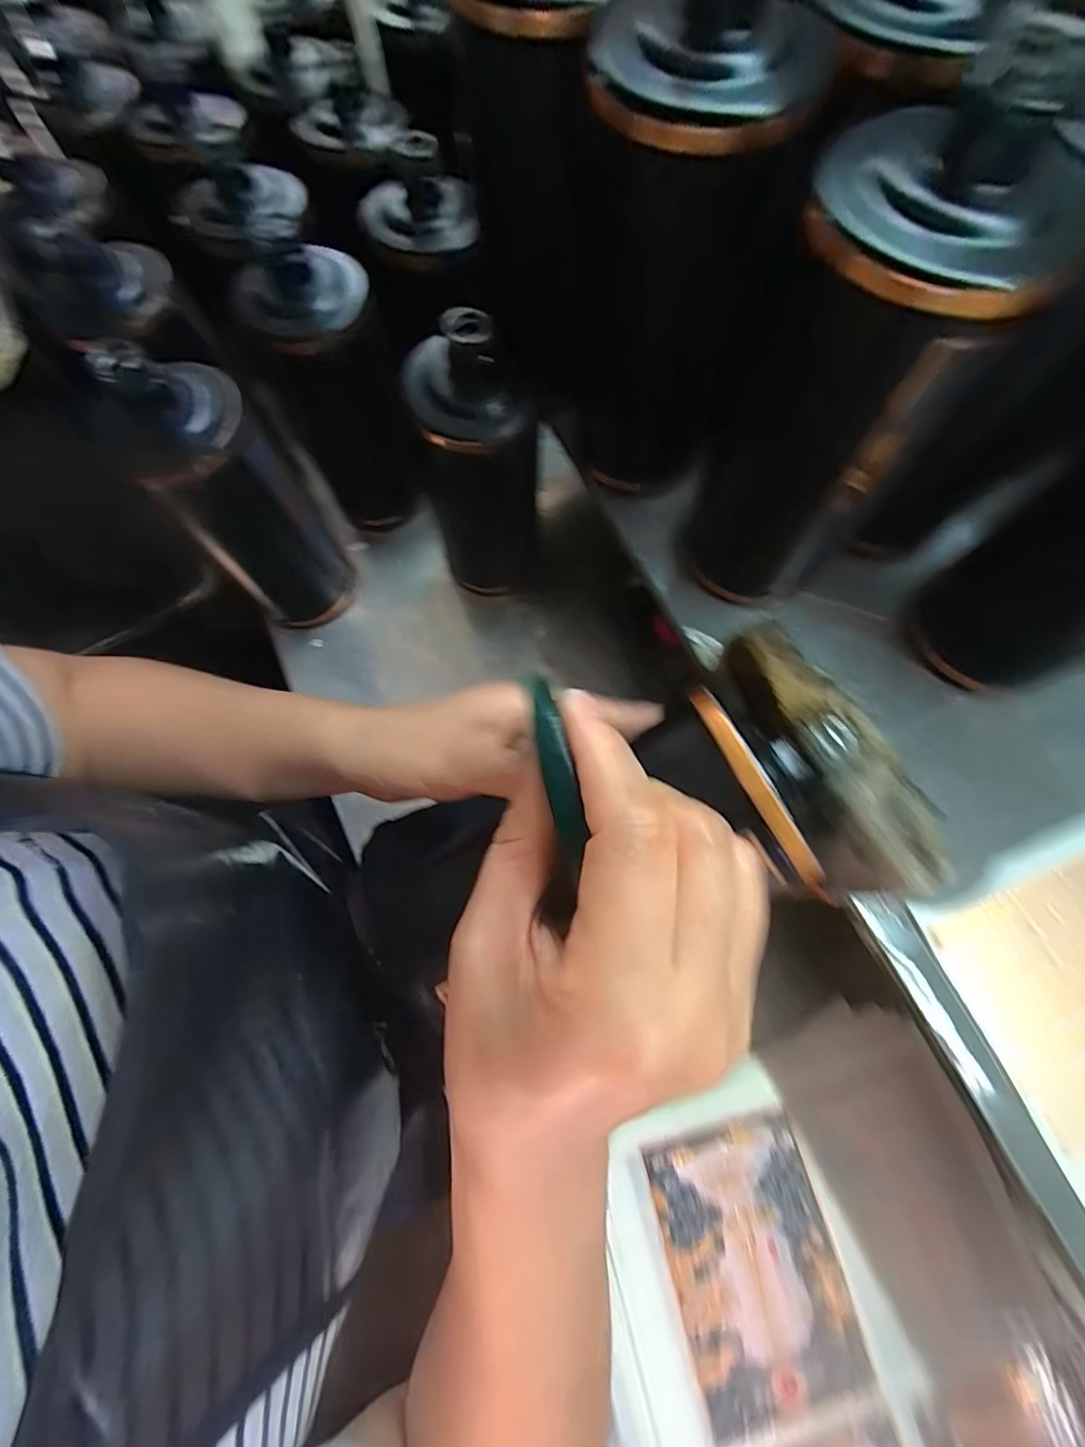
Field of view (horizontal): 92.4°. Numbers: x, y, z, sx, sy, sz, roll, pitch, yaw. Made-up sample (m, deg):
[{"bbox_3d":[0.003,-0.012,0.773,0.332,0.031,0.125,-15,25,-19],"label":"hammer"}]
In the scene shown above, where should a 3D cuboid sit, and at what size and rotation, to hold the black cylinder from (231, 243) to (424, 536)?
[{"bbox_3d":[-0.150,-0.237,0.400,0.085,0.197,0.071,-28,74,-6],"label":"black cylinder"}]

